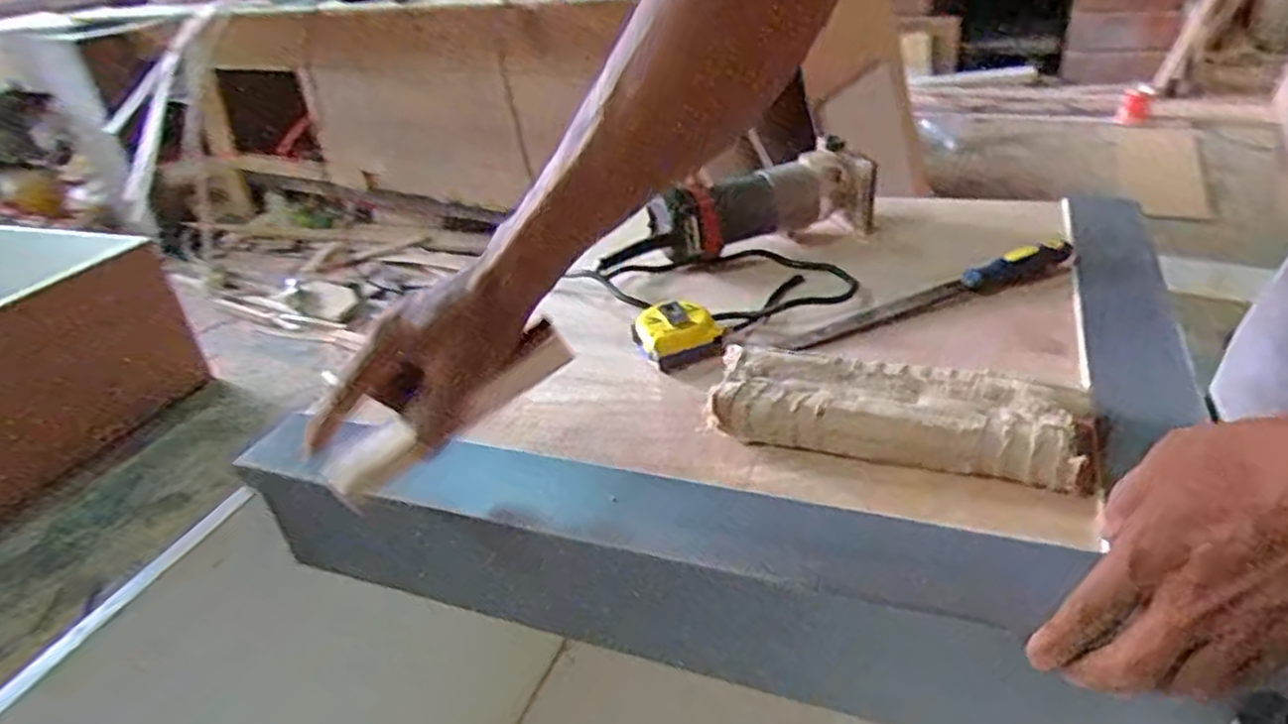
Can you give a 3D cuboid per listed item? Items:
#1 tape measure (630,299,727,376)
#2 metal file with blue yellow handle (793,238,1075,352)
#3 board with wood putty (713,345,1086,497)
[{"bbox_3d":[0.029,-0.027,0.656,0.074,0.033,0.068,-20,34,-19],"label":"tape measure"},{"bbox_3d":[0.256,-0.062,0.668,0.283,0.022,0.026,-17,33,-15],"label":"metal file with blue yellow handle"},{"bbox_3d":[0.163,0.034,0.524,0.244,0.035,0.088,8,35,23],"label":"board with wood putty"}]

